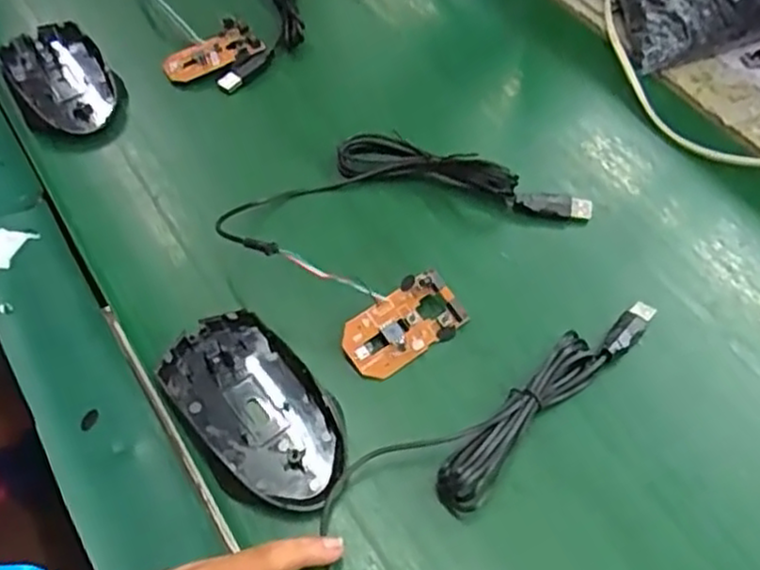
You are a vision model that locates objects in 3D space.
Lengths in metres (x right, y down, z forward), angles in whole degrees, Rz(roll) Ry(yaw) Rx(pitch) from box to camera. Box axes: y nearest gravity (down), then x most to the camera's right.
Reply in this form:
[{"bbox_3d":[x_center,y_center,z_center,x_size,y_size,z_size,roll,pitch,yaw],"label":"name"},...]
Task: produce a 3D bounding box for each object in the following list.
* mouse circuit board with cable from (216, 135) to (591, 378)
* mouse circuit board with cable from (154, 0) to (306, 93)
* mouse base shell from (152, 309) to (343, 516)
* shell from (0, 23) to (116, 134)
[{"bbox_3d":[0.014,-0.043,0.413,0.179,0.028,0.143,-39,65,-25],"label":"mouse circuit board with cable"},{"bbox_3d":[-0.115,-0.213,0.534,0.121,0.028,0.174,-19,58,-15],"label":"mouse circuit board with cable"},{"bbox_3d":[-0.061,0.059,0.350,0.059,0.014,0.109,-34,63,-23],"label":"mouse base shell"},{"bbox_3d":[-0.218,-0.143,0.486,0.061,0.020,0.104,-28,61,-20],"label":"shell"}]

